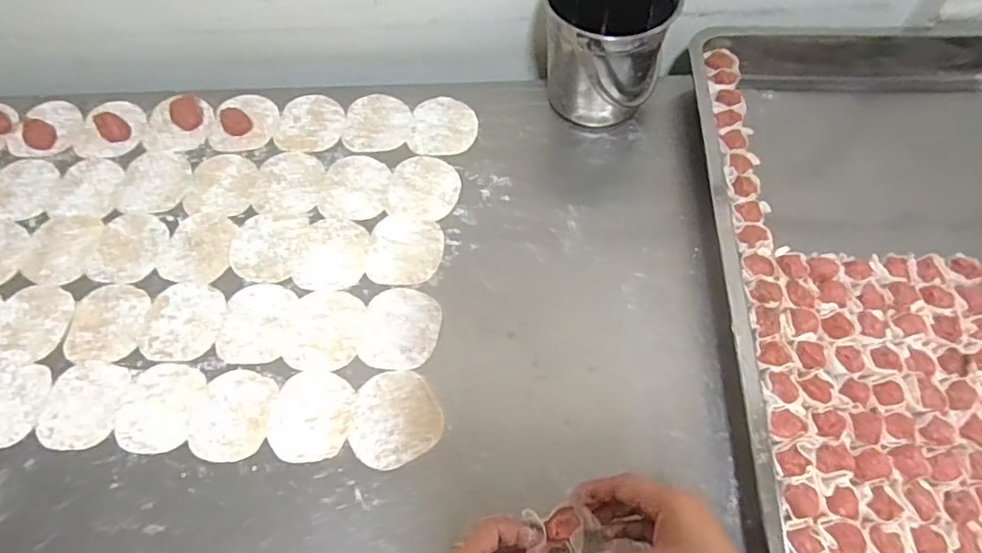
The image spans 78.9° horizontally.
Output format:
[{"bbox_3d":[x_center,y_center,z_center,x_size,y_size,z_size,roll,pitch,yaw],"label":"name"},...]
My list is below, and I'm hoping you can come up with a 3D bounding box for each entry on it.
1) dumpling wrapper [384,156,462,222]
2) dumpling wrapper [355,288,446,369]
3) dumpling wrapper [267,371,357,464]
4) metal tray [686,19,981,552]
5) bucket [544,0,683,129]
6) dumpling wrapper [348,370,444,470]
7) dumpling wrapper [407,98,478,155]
[{"bbox_3d":[-0.071,-0.095,0.638,0.075,0.004,0.082,0,63,0],"label":"dumpling wrapper"},{"bbox_3d":[-0.085,0.049,0.561,0.074,0.004,0.079,0,63,0],"label":"dumpling wrapper"},{"bbox_3d":[-0.158,0.122,0.523,0.071,0.004,0.078,0,63,0],"label":"dumpling wrapper"},{"bbox_3d":[0.407,-0.014,0.554,0.397,0.070,0.612,1,63,1],"label":"metal tray"},{"bbox_3d":[0.122,-0.246,0.638,0.127,0.134,0.126,0,63,0],"label":"bucket"},{"bbox_3d":[-0.085,0.122,0.520,0.078,0.004,0.080,0,63,0],"label":"dumpling wrapper"},{"bbox_3d":[-0.053,-0.172,0.677,0.074,0.004,0.083,3,63,2],"label":"dumpling wrapper"}]

